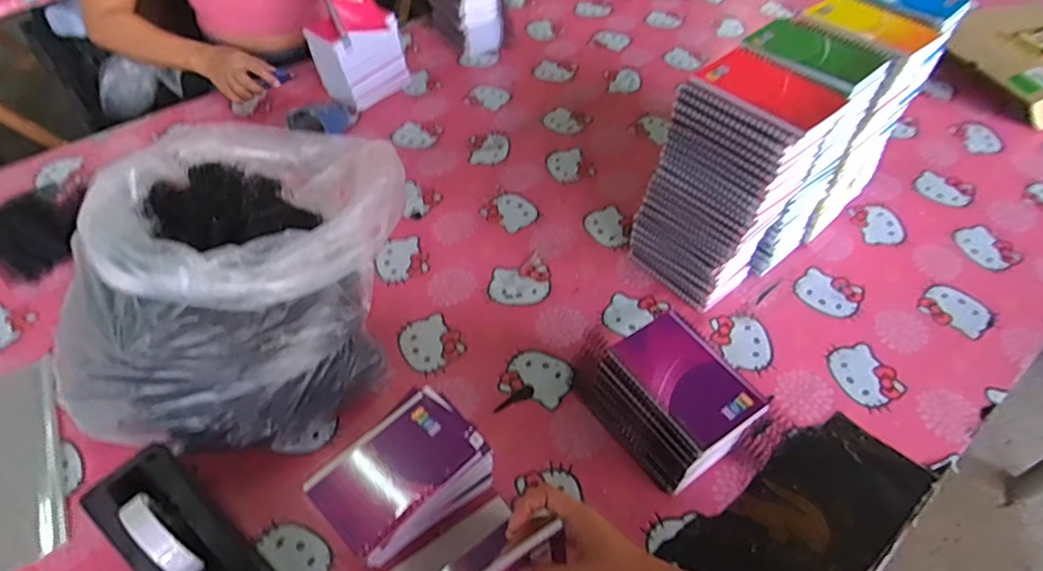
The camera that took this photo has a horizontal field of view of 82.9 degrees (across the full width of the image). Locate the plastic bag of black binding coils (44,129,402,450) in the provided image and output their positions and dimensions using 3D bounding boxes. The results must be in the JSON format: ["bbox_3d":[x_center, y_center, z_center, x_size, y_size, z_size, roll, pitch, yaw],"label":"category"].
[{"bbox_3d":[-0.303,-0.026,0.682,0.282,0.210,0.407,2,50,3],"label":"plastic bag of black binding coils"}]

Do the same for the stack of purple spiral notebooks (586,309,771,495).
[{"bbox_3d":[0.150,0.120,0.605,0.096,0.133,0.152,-33,56,-24],"label":"stack of purple spiral notebooks"}]

